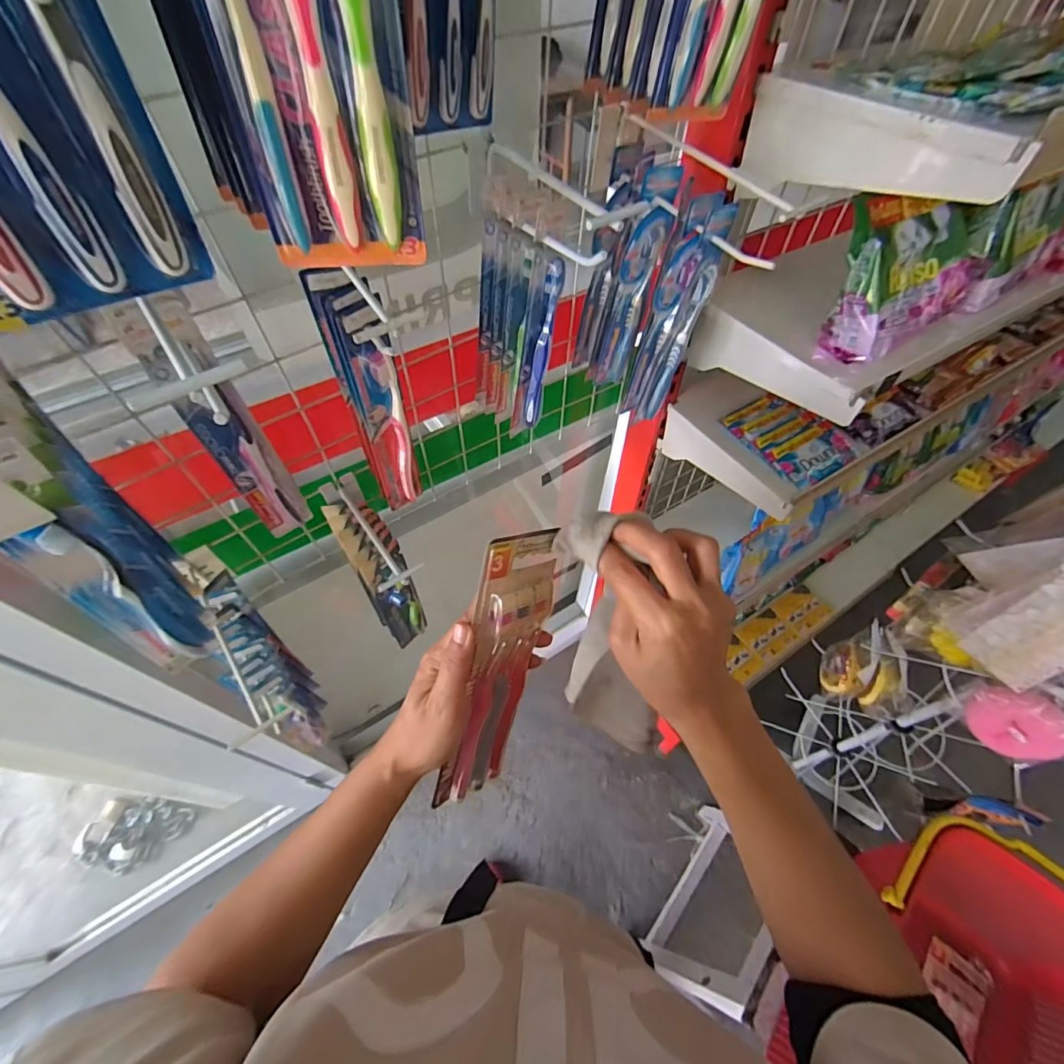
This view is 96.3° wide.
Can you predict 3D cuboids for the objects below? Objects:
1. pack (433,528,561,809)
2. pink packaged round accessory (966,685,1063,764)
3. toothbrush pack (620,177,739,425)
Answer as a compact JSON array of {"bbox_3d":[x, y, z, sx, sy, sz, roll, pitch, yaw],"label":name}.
[{"bbox_3d":[-0.024,0.105,0.345,0.066,0.219,0.020,-7,27,-44],"label":"pack"},{"bbox_3d":[0.559,0.222,0.544,0.025,0.091,0.091,-36,64,-24],"label":"pink packaged round accessory"},{"bbox_3d":[0.144,-0.213,0.495,0.053,0.233,0.022,17,56,9],"label":"toothbrush pack"}]

